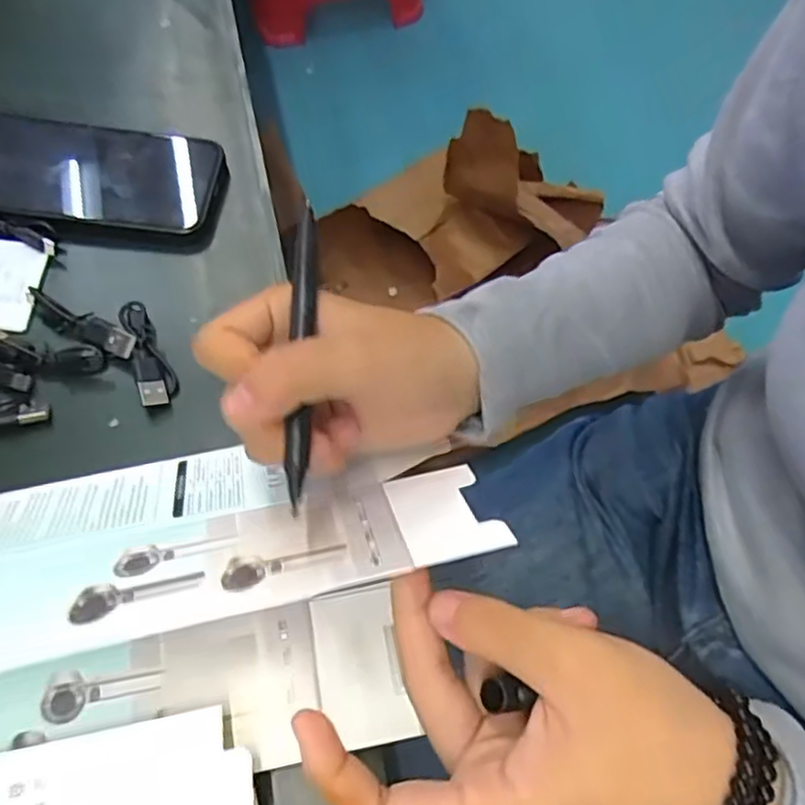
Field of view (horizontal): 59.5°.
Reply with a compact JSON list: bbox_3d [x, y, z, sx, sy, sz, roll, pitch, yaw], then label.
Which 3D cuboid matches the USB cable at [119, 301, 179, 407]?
[{"bbox_3d":[-0.128,-0.026,0.353,0.017,0.013,0.063,-20,64,-11],"label":"USB cable"}]

